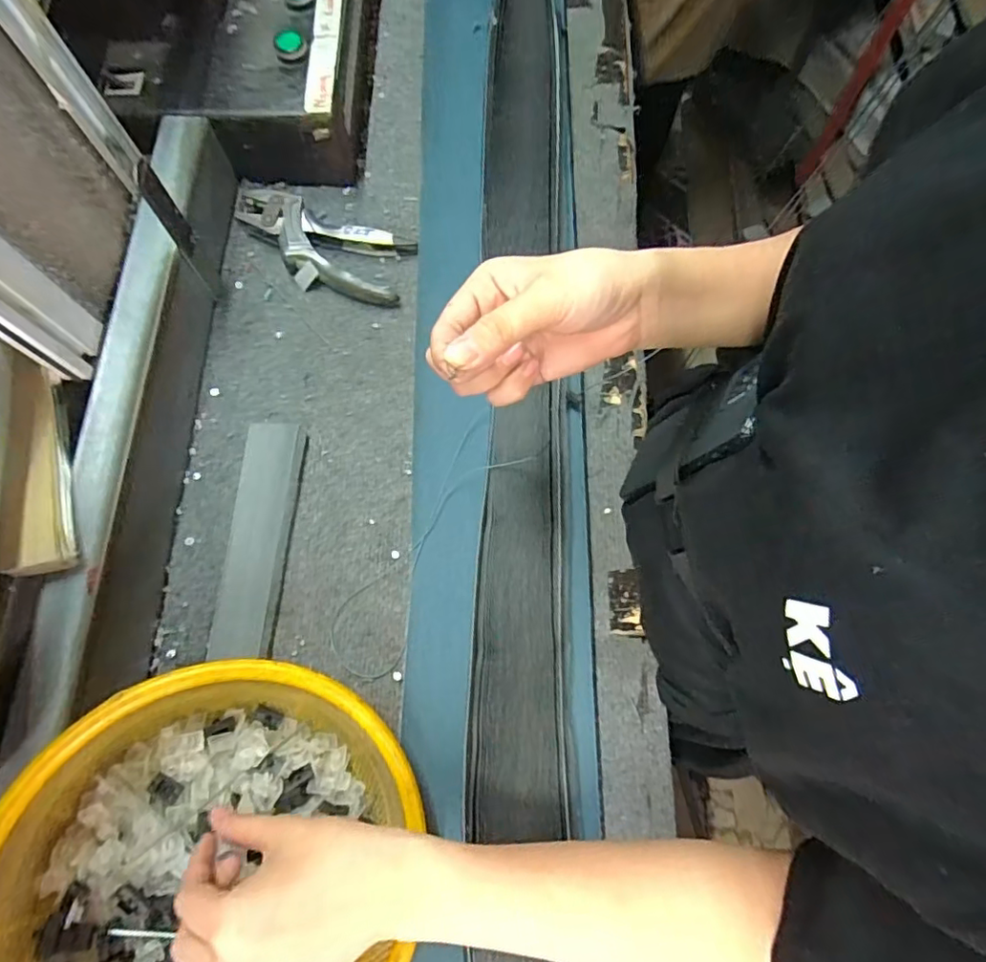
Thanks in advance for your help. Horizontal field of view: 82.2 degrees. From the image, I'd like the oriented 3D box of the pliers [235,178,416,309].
[{"bbox_3d":[-0.169,-0.230,0.537,0.191,0.021,0.085,27,76,7],"label":"pliers"}]

